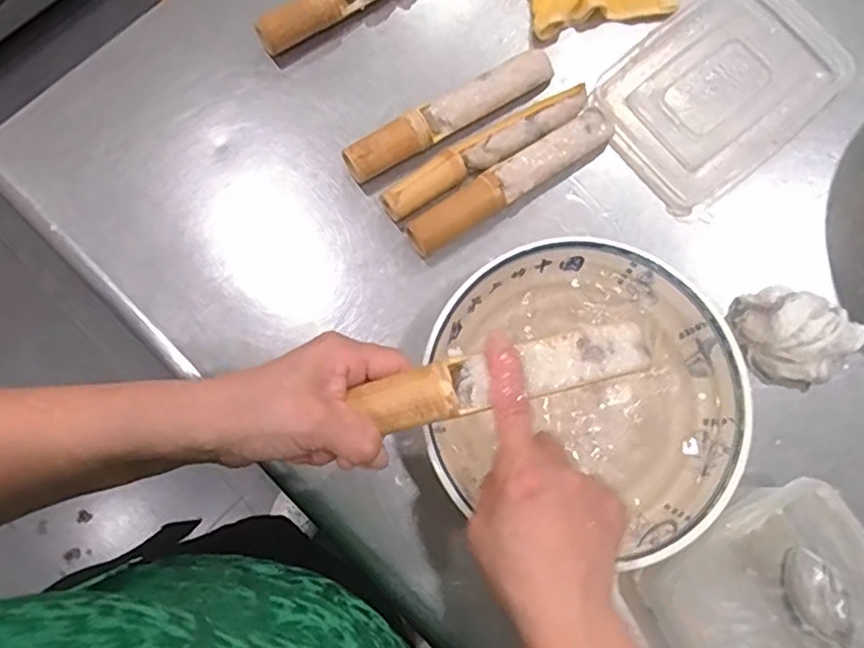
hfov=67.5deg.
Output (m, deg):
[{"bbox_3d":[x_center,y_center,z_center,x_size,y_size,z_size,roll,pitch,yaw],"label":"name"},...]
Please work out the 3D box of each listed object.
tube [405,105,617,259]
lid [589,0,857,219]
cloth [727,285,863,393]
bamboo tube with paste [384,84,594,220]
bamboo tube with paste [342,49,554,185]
[{"bbox_3d":[0.067,-0.120,0.535,0.198,0.034,0.030,-33,81,-9],"label":"tube"},{"bbox_3d":[0.254,-0.210,0.579,0.207,0.020,0.151,-41,85,-4],"label":"lid"},{"bbox_3d":[0.297,0.012,0.520,0.100,0.040,0.073,13,79,0],"label":"cloth"},{"bbox_3d":[0.045,-0.143,0.541,0.194,0.032,0.029,-29,81,-9],"label":"bamboo tube with paste"},{"bbox_3d":[0.016,-0.178,0.544,0.198,0.031,0.030,-32,81,-9],"label":"bamboo tube with paste"}]

